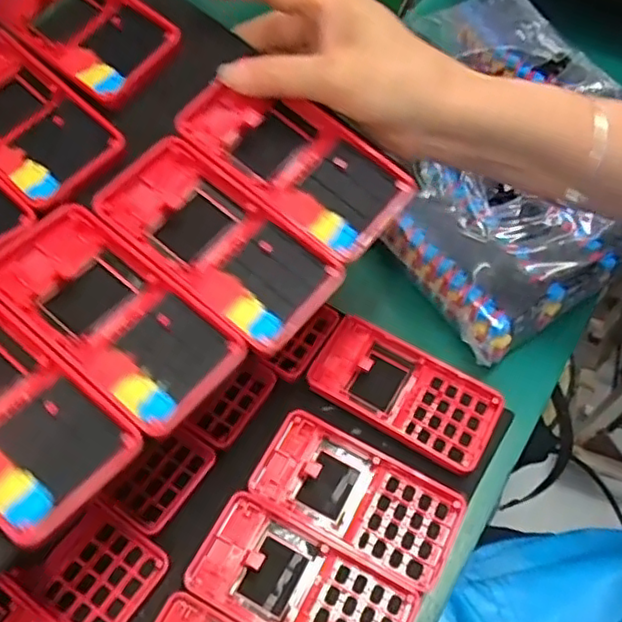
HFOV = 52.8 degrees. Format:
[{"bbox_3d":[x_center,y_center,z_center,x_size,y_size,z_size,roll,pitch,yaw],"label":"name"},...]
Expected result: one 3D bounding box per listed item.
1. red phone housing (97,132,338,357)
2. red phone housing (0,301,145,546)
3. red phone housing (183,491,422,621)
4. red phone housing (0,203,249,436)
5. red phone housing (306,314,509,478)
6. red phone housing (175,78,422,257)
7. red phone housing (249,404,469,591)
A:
[{"bbox_3d":[-0.050,-0.038,0.319,0.129,0.024,0.062,34,63,18],"label":"red phone housing"},{"bbox_3d":[-0.134,0.036,0.267,0.123,0.020,0.060,35,63,19],"label":"red phone housing"},{"bbox_3d":[-0.005,0.156,0.351,0.122,0.012,0.061,25,60,13],"label":"red phone housing"},{"bbox_3d":[-0.097,-0.002,0.299,0.127,0.017,0.062,34,63,18],"label":"red phone housing"},{"bbox_3d":[0.062,0.054,0.418,0.122,0.015,0.062,27,60,14],"label":"red phone housing"},{"bbox_3d":[-0.012,-0.082,0.338,0.129,0.017,0.063,36,78,11],"label":"red phone housing"},{"bbox_3d":[0.028,0.111,0.380,0.122,0.014,0.060,25,60,13],"label":"red phone housing"}]

